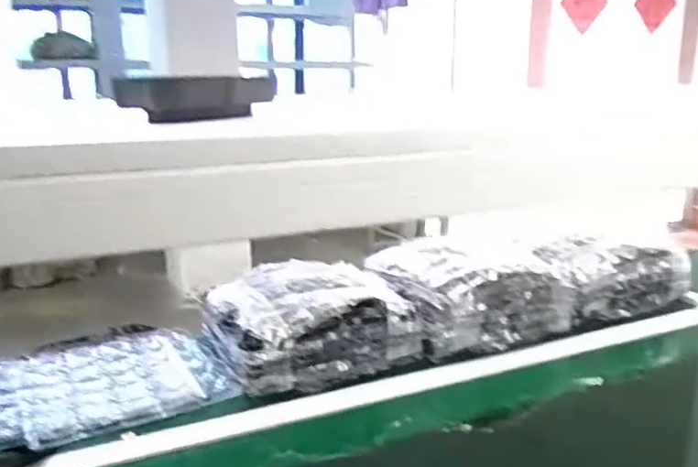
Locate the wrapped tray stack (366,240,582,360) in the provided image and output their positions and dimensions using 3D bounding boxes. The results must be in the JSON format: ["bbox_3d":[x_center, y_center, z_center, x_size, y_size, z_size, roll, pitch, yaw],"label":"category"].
[{"bbox_3d":[0.198,0.098,1.135,0.300,0.124,0.238,-8,17,-27],"label":"wrapped tray stack"}]

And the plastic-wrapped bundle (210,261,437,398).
[{"bbox_3d":[-0.066,0.133,1.028,0.285,0.114,0.243,-8,17,-26],"label":"plastic-wrapped bundle"}]

